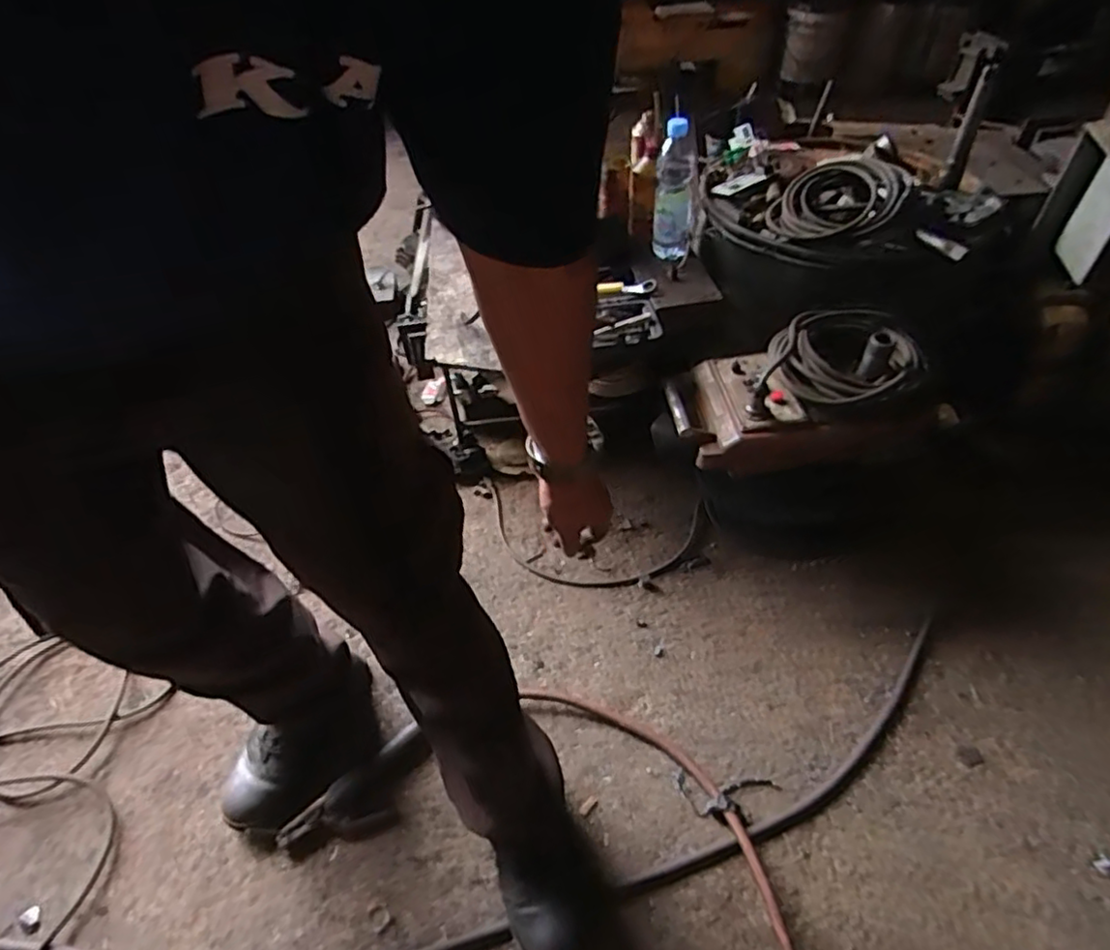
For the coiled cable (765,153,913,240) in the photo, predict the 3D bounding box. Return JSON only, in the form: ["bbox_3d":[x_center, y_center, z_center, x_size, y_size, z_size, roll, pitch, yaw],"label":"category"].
[{"bbox_3d":[0.518,-0.514,1.191,0.233,0.038,0.185,3,70,29],"label":"coiled cable"}]

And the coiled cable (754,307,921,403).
[{"bbox_3d":[0.483,-0.195,1.096,0.258,0.070,0.203,-16,61,-9],"label":"coiled cable"}]

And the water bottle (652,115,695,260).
[{"bbox_3d":[0.219,-0.510,1.166,0.079,0.249,0.069,8,47,10],"label":"water bottle"}]

